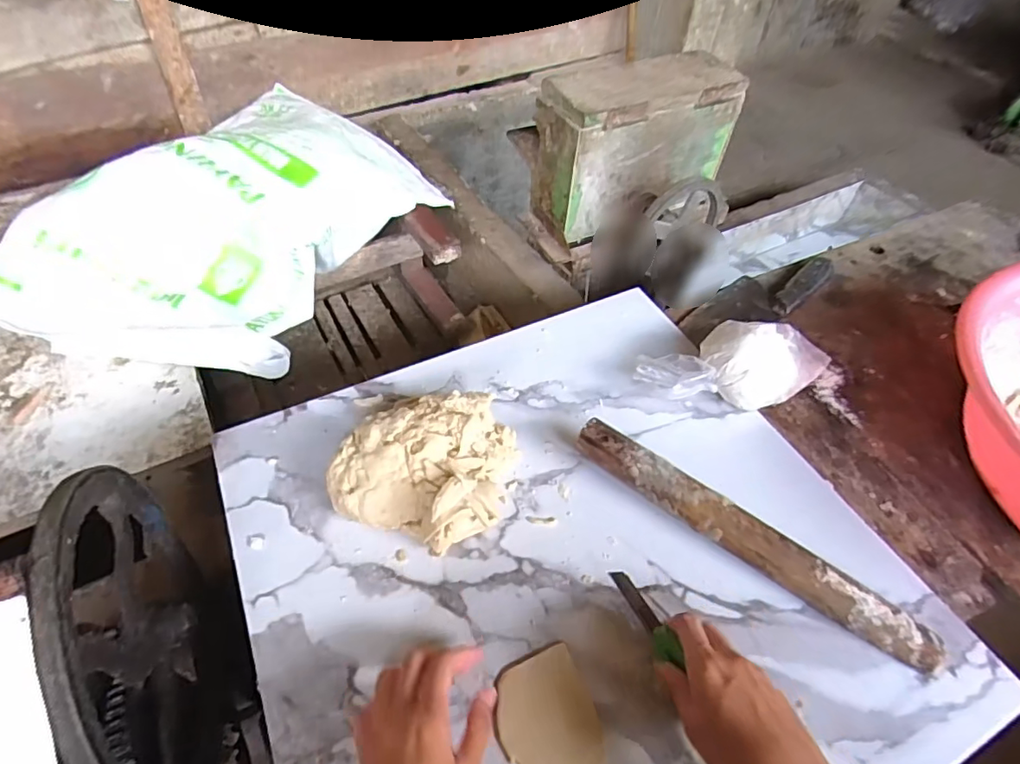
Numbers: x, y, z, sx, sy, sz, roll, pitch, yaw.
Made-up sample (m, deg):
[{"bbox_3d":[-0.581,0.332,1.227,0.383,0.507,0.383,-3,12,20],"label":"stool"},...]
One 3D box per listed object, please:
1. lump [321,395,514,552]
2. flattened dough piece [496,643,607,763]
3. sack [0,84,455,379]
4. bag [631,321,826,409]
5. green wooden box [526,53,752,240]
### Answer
[{"bbox_3d":[-0.073,0.071,0.476,0.149,0.065,0.130,8,50,2],"label":"lump"},{"bbox_3d":[0.027,0.234,0.382,0.065,0.005,0.083,-15,53,-15],"label":"flattened dough piece"},{"bbox_3d":[-0.436,-0.265,0.924,0.400,0.197,0.658,21,53,14],"label":"sack"},{"bbox_3d":[0.246,-0.020,0.562,0.215,0.072,0.080,-15,53,-17],"label":"bag"},{"bbox_3d":[0.215,-0.429,0.993,0.340,0.211,0.148,-24,56,-23],"label":"green wooden box"}]

